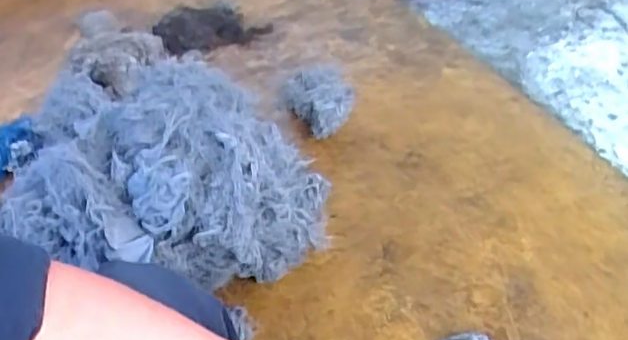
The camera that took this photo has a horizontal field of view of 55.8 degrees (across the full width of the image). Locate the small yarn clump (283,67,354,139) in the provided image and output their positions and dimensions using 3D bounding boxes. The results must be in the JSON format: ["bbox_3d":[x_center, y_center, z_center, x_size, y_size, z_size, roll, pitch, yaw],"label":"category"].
[{"bbox_3d":[0.011,-0.147,1.155,0.120,0.070,0.192,-18,48,-10],"label":"small yarn clump"}]

